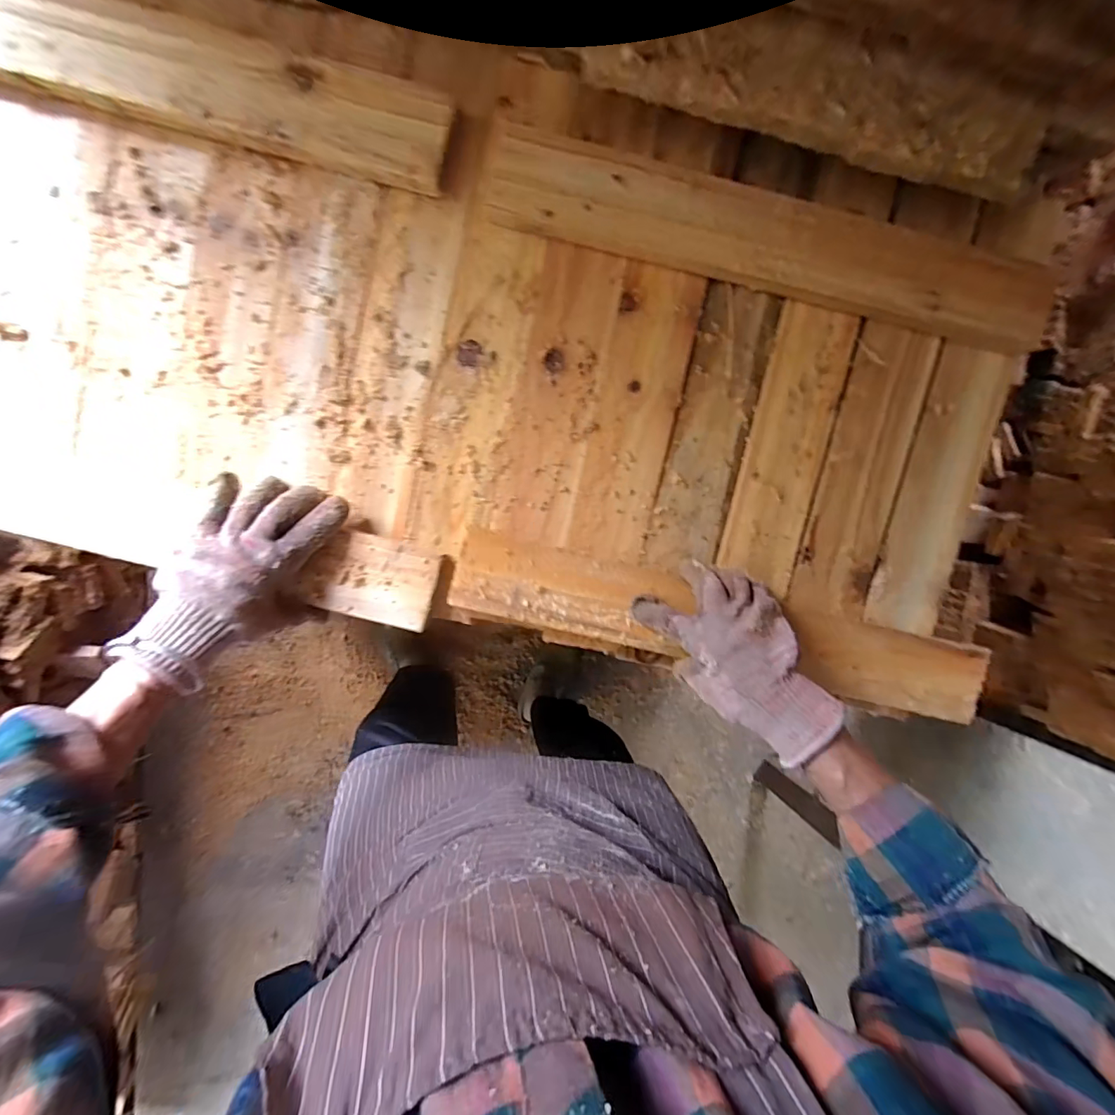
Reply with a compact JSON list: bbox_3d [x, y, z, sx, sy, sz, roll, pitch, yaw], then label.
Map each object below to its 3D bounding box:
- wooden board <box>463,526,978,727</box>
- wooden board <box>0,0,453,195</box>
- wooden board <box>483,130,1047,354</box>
[{"bbox_3d":[0.154,0.065,0.443,0.493,0.027,0.073,12,93,-5],"label":"wooden board"},{"bbox_3d":[-0.311,-0.391,0.382,0.452,0.025,0.087,13,93,-4],"label":"wooden board"},{"bbox_3d":[0.185,-0.271,0.406,0.477,0.027,0.070,12,102,-3],"label":"wooden board"}]

